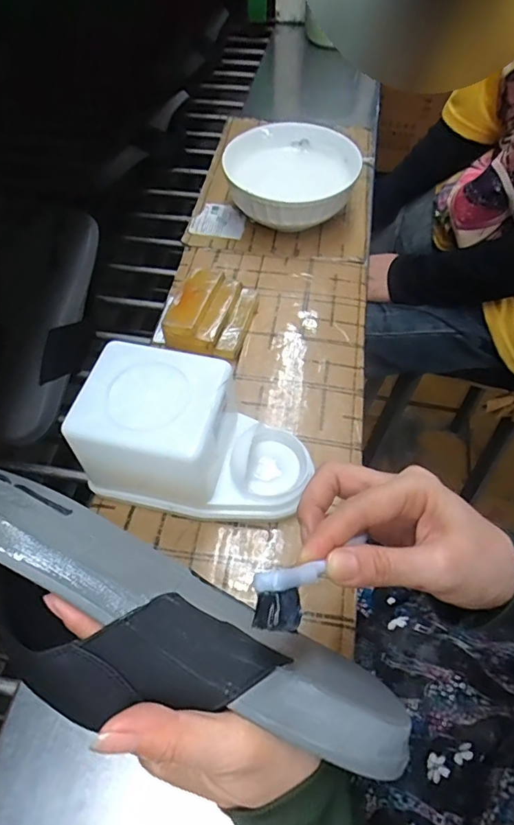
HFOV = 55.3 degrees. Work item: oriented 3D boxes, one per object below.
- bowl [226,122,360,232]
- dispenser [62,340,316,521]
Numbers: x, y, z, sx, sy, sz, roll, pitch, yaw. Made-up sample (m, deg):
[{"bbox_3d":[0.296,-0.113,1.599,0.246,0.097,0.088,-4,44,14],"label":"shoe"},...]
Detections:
[{"bbox_3d":[0.053,-0.305,0.664,0.164,0.086,0.178,-1,55,1],"label":"bowl"},{"bbox_3d":[-0.045,0.024,0.405,0.181,0.105,0.101,10,56,8],"label":"dispenser"}]

